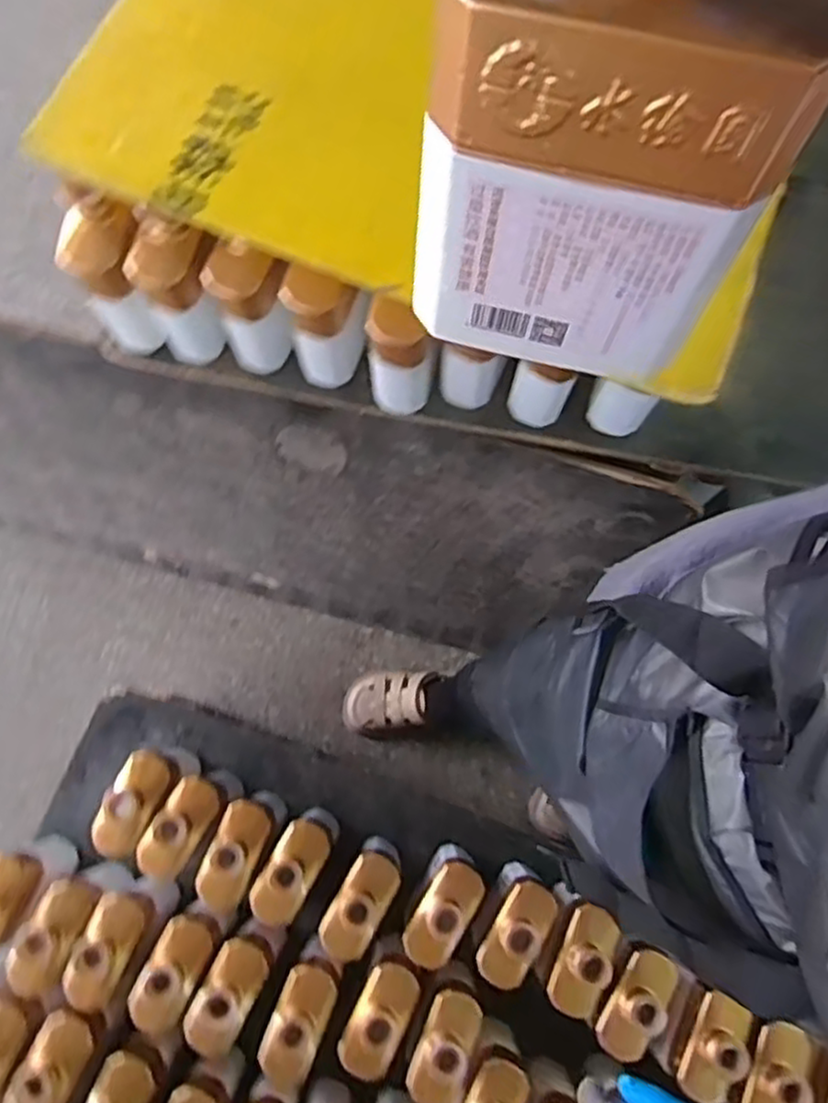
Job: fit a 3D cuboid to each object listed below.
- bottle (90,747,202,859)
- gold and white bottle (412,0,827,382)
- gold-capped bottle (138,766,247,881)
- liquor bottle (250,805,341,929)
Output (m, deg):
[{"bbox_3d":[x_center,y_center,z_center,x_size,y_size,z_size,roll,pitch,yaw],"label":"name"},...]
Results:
[{"bbox_3d":[-0.321,0.298,0.877,0.074,0.153,0.130,15,75,4],"label":"bottle"},{"bbox_3d":[0.061,-0.127,0.234,0.108,0.152,0.058,18,76,4],"label":"gold and white bottle"},{"bbox_3d":[-0.266,0.327,0.872,0.064,0.154,0.125,34,77,8],"label":"gold-capped bottle"},{"bbox_3d":[-0.138,0.371,0.865,0.058,0.159,0.117,29,77,7],"label":"liquor bottle"}]

